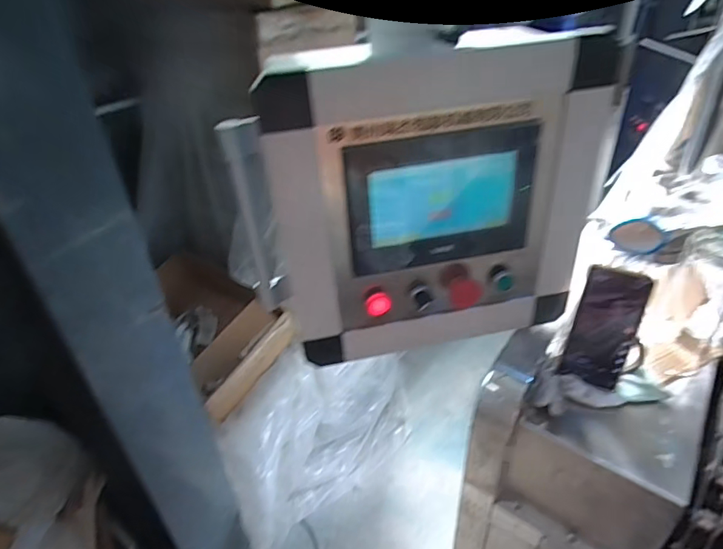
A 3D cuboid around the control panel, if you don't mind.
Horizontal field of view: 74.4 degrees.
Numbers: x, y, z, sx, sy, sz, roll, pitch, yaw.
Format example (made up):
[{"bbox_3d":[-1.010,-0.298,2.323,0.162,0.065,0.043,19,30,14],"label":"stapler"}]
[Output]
[{"bbox_3d":[0.083,-0.077,0.548,0.400,0.337,0.106,-9,38,-9],"label":"control panel"}]

